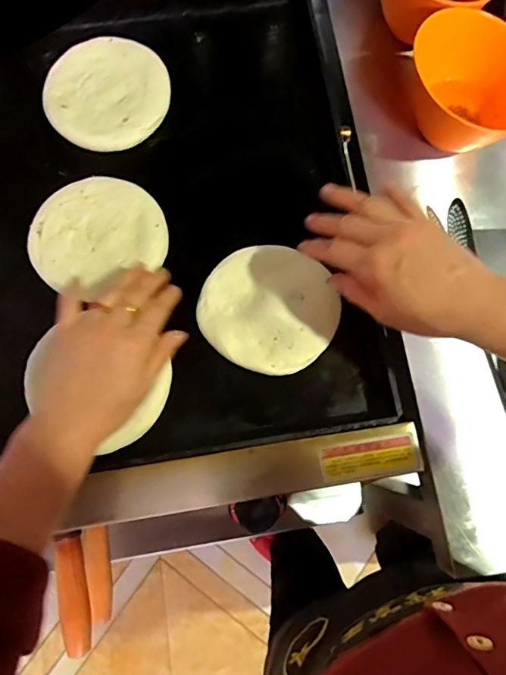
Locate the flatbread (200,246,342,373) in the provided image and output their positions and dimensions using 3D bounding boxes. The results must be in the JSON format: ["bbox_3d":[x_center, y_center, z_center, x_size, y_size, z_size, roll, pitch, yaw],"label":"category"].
[{"bbox_3d":[0.015,-0.028,0.448,0.124,0.017,0.115,39,87,10],"label":"flatbread"}]

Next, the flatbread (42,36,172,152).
[{"bbox_3d":[-0.151,-0.254,0.493,0.124,0.011,0.123,0,80,-1],"label":"flatbread"}]

